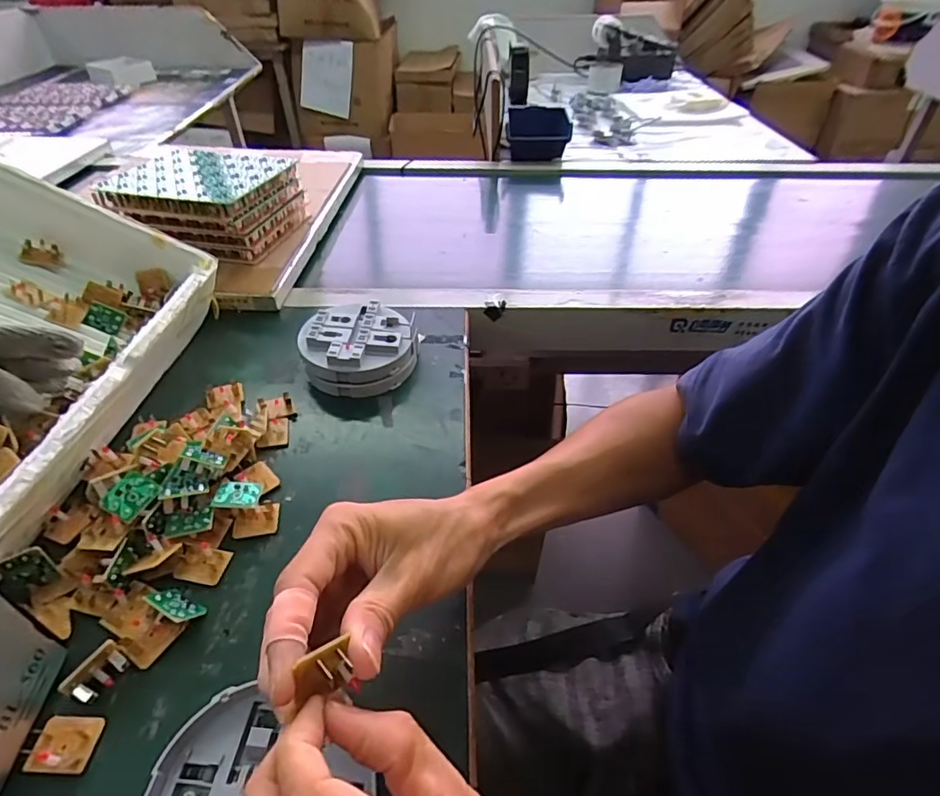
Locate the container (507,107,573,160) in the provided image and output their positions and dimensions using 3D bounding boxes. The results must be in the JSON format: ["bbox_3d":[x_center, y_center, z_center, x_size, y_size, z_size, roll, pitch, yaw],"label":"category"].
[{"bbox_3d":[0.124,-0.480,0.938,0.112,0.057,0.121,4,42,3],"label":"container"}]

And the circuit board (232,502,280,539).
[{"bbox_3d":[-0.151,0.086,0.367,0.030,0.007,0.022,-6,67,-7],"label":"circuit board"}]

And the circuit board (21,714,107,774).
[{"bbox_3d":[-0.210,0.178,0.268,0.029,0.008,0.025,2,42,1],"label":"circuit board"}]

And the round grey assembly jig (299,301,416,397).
[{"bbox_3d":[-0.102,-0.048,0.489,0.099,0.042,0.094,-32,52,-31],"label":"round grey assembly jig"}]

